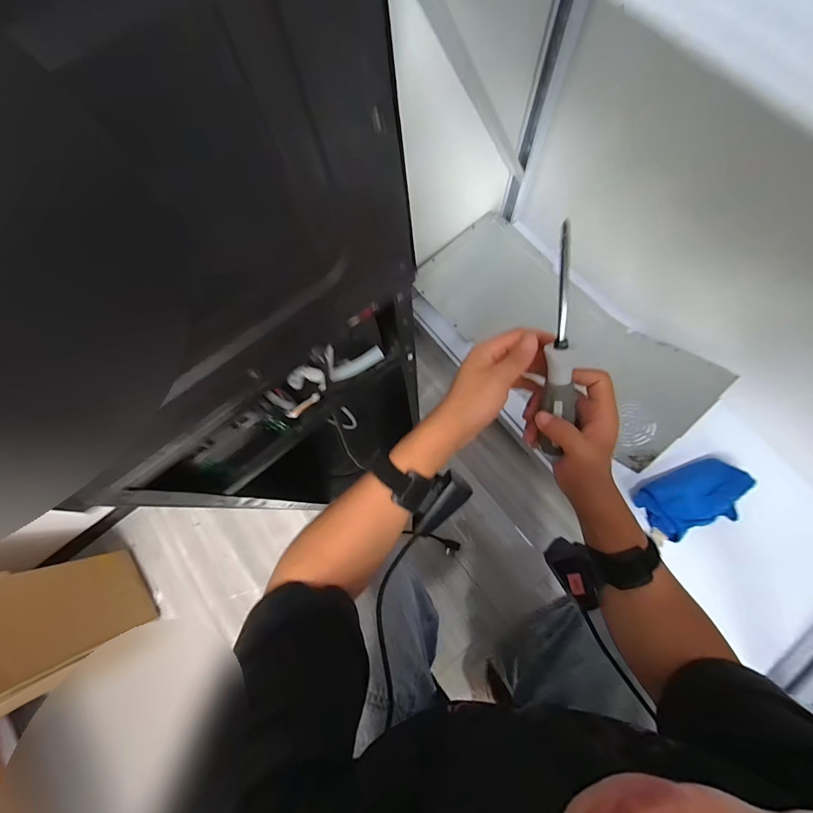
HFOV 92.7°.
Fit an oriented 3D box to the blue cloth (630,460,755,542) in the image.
[{"bbox_3d":[0.601,0.189,0.804,0.208,0.074,0.134,-19,72,-4],"label":"blue cloth"}]

